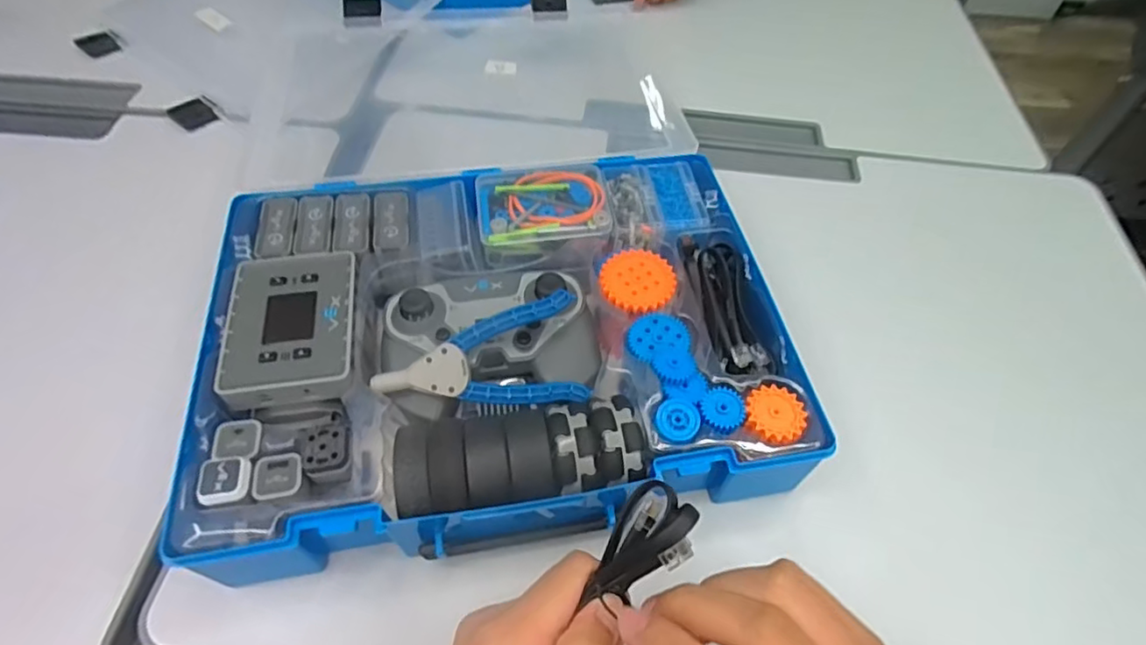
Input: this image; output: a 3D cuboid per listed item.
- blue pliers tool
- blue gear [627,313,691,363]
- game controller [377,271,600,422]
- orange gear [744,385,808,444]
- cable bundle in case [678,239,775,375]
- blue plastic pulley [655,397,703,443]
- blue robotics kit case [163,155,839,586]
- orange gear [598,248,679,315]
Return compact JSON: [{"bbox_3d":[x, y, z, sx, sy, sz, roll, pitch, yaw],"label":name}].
[{"bbox_3d":[-0.057,0.028,0.373,0.125,0.018,0.067,-11,76,-8],"label":"blue pliers tool"},{"bbox_3d":[0.054,0.008,0.383,0.039,0.006,0.033,-14,55,-13],"label":"blue gear"},{"bbox_3d":[-0.057,0.005,0.398,0.141,0.057,0.096,-9,54,-9],"label":"game controller"},{"bbox_3d":[0.118,0.053,0.348,0.034,0.004,0.033,1,53,-1],"label":"orange gear"},{"bbox_3d":[0.104,-0.013,0.408,0.038,0.023,0.108,-8,54,-8],"label":"cable bundle in case"},{"bbox_3d":[0.061,0.056,0.344,0.024,0.005,0.026,1,53,-1],"label":"blue plastic pulley"},{"bbox_3d":[-0.047,0.008,0.405,0.355,0.067,0.263,-6,53,-7],"label":"blue robotics kit case"},{"bbox_3d":[0.044,-0.030,0.409,0.050,0.005,0.051,1,53,-1],"label":"orange gear"}]

